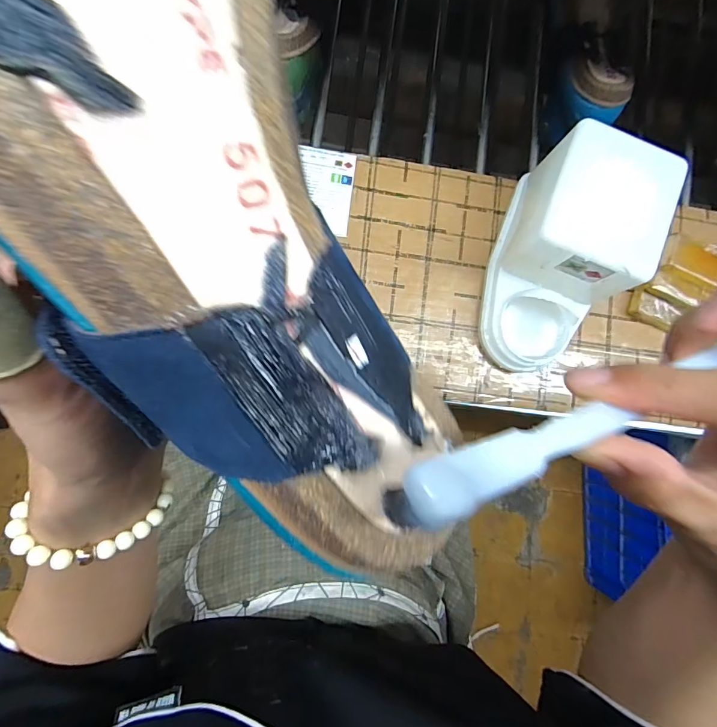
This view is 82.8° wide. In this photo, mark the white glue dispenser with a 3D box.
[{"bbox_3d":[0.182,-0.086,0.357,0.101,0.107,0.183,19,83,-3],"label":"white glue dispenser"}]

